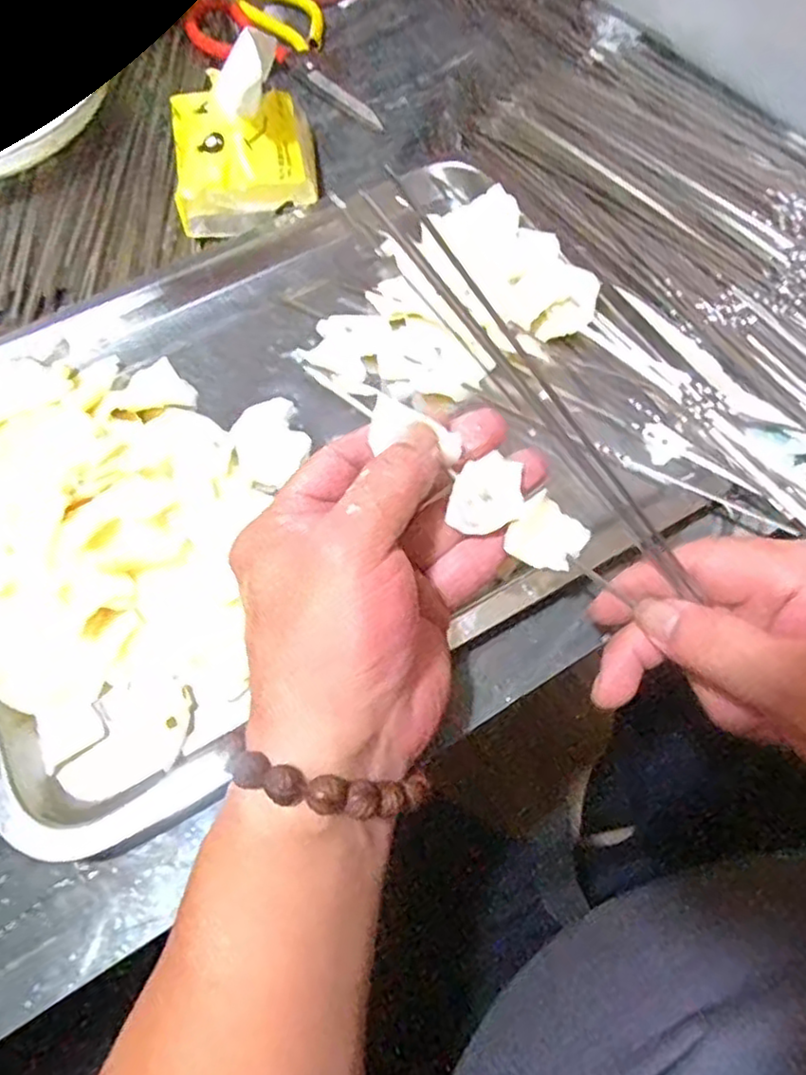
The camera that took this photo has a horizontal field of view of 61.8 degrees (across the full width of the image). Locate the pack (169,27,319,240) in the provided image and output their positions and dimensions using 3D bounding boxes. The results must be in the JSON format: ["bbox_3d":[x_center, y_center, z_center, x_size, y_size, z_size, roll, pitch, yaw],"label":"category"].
[{"bbox_3d":[-0.102,-0.251,0.417,0.087,0.077,0.088,-8,65,-2],"label":"pack"}]

